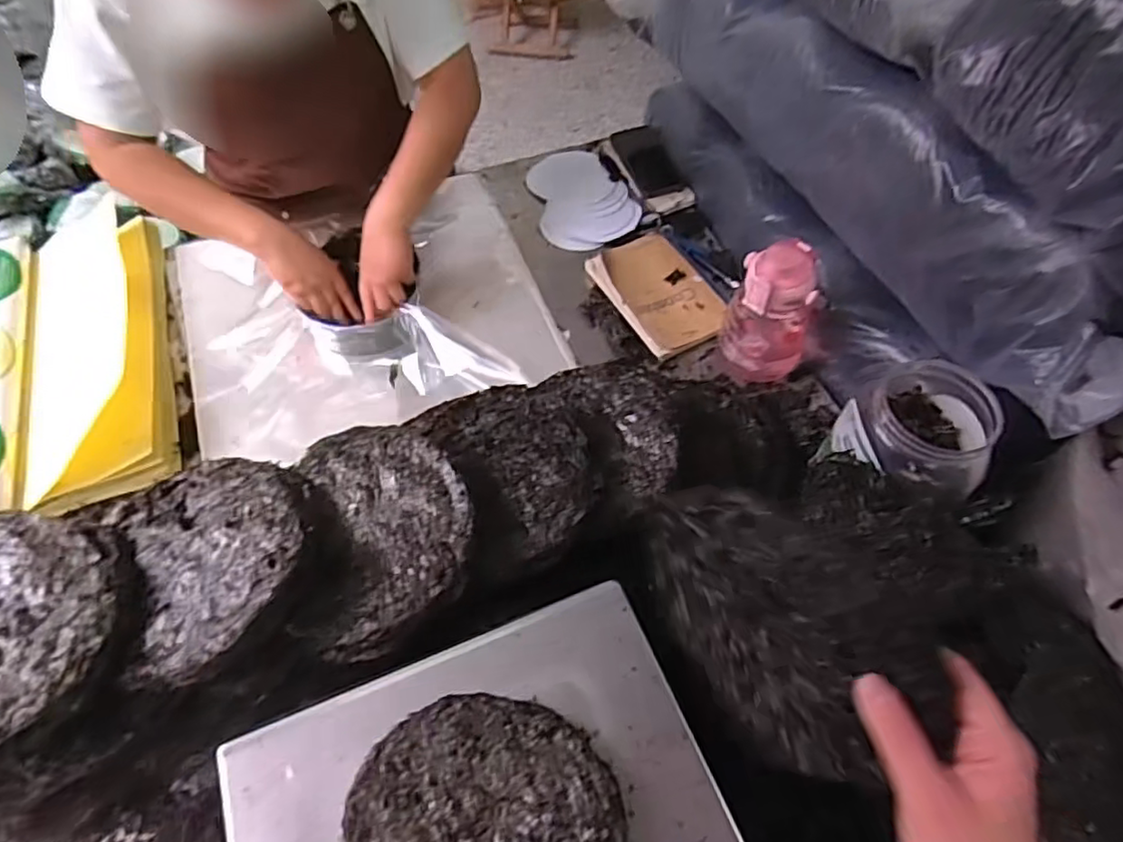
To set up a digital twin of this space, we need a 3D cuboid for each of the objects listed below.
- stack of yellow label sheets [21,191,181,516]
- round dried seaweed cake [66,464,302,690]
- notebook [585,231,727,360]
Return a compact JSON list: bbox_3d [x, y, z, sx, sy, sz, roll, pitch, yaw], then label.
[{"bbox_3d":[-0.640,-0.105,0.889,0.185,0.084,0.492,-16,59,-9],"label":"stack of yellow label sheets"},{"bbox_3d":[-0.296,0.105,0.541,0.160,0.038,0.193,-24,60,-13],"label":"round dried seaweed cake"},{"bbox_3d":[0.145,-0.194,0.962,0.144,0.018,0.208,-24,60,-13],"label":"notebook"}]

